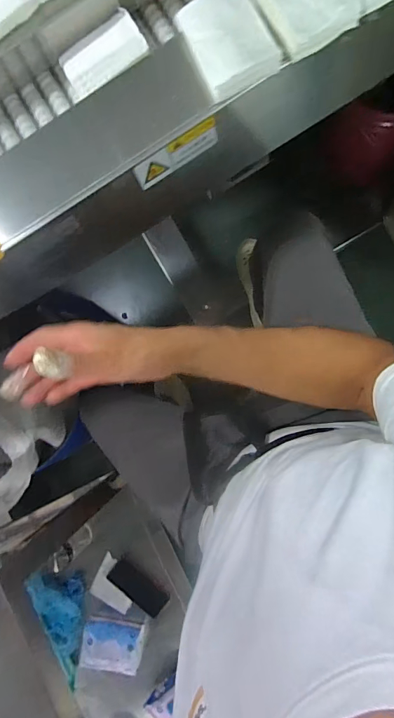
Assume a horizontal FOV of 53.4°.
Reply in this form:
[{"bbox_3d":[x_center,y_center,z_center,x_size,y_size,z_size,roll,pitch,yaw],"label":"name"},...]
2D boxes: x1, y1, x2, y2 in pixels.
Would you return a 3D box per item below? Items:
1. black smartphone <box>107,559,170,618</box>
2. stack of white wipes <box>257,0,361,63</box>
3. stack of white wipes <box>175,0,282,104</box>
[{"bbox_3d":[-0.149,0.574,0.984,0.155,0.016,0.068,33,92,7],"label":"black smartphone"},{"bbox_3d":[0.105,-0.369,0.398,0.078,0.020,0.107,-30,84,5],"label":"stack of white wipes"},{"bbox_3d":[0.032,-0.328,0.400,0.074,0.029,0.096,-26,85,5],"label":"stack of white wipes"}]

